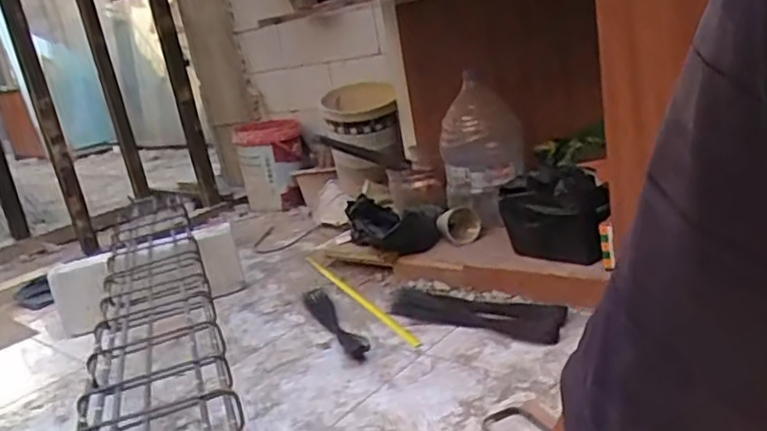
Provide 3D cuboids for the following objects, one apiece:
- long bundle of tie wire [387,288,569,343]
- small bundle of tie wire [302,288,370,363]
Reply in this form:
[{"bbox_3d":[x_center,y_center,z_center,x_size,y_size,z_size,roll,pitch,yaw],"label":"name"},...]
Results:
[{"bbox_3d":[0.205,0.233,1.547,0.495,0.056,0.137,8,25,44],"label":"long bundle of tie wire"},{"bbox_3d":[-0.135,0.267,1.649,0.074,0.039,0.472,-11,14,-16],"label":"small bundle of tie wire"}]

